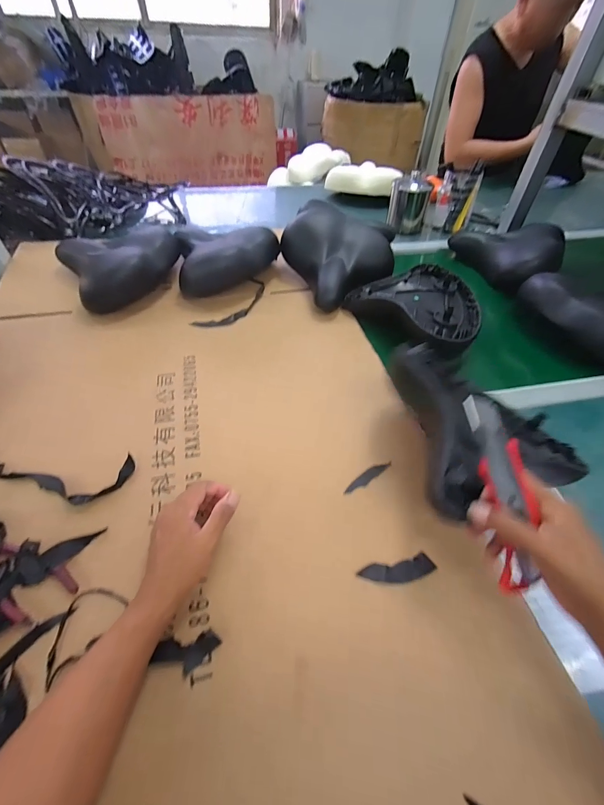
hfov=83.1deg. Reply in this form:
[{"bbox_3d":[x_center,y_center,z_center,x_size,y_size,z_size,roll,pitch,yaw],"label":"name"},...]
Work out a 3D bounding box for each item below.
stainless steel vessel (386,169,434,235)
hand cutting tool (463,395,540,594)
[{"bbox_3d":[0.300,-0.556,0.953,0.103,0.130,0.103,15,50,10],"label":"stainless steel vessel"},{"bbox_3d":[0.173,0.078,0.290,0.028,0.026,0.170,-15,94,-15],"label":"hand cutting tool"}]

